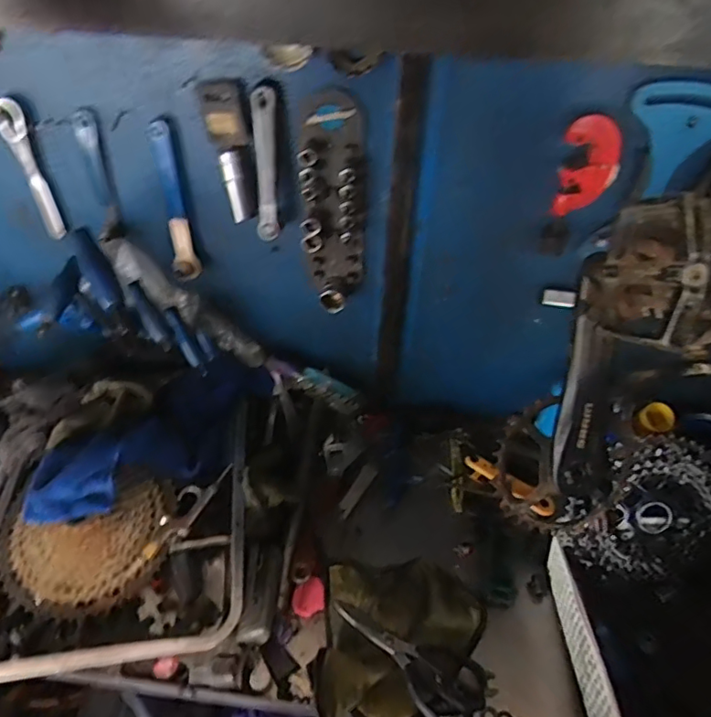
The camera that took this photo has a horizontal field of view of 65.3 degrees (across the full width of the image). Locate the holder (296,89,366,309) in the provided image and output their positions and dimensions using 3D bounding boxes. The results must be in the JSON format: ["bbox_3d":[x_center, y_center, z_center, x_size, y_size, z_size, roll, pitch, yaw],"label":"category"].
[{"bbox_3d":[-0.025,-0.170,0.638,0.075,0.243,0.042,-1,44,-3],"label":"holder"}]

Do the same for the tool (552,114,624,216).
[{"bbox_3d":[0.237,-0.195,0.569,0.055,0.107,0.027,21,47,19],"label":"tool"}]

